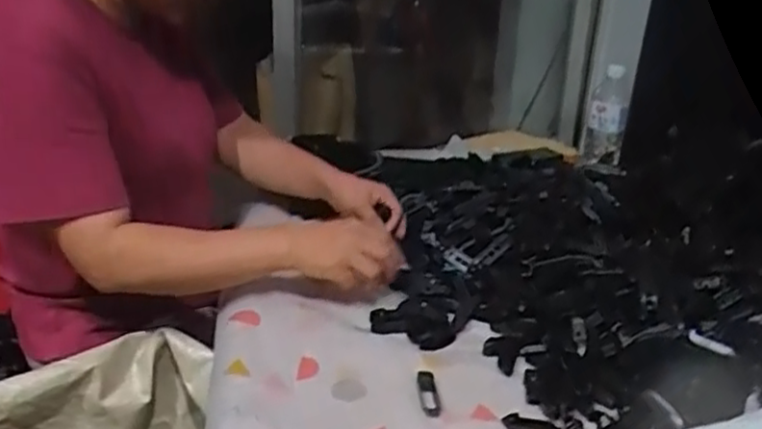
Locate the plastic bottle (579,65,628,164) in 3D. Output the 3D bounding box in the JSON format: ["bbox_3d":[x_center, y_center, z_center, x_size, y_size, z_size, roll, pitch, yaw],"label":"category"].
[{"bbox_3d":[0.378,-0.162,1.182,0.064,0.163,0.072,9,23,18],"label":"plastic bottle"}]

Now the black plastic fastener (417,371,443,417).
[{"bbox_3d":[0.045,0.166,0.655,0.020,0.007,0.065,0,22,-4],"label":"black plastic fastener"}]

